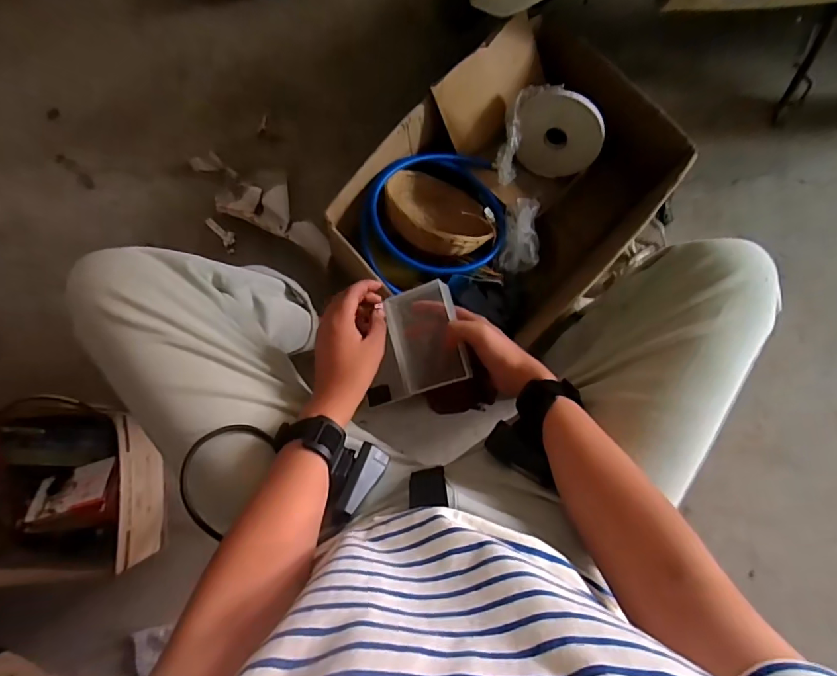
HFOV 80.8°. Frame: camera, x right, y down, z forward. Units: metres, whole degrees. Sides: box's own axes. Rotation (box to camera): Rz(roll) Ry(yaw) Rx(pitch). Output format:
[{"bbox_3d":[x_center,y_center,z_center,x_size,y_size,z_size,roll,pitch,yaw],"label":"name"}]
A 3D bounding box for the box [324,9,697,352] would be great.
[{"bbox_3d":[0.159,-0.245,0.880,0.401,0.178,0.533,42,83,4],"label":"box"}]

